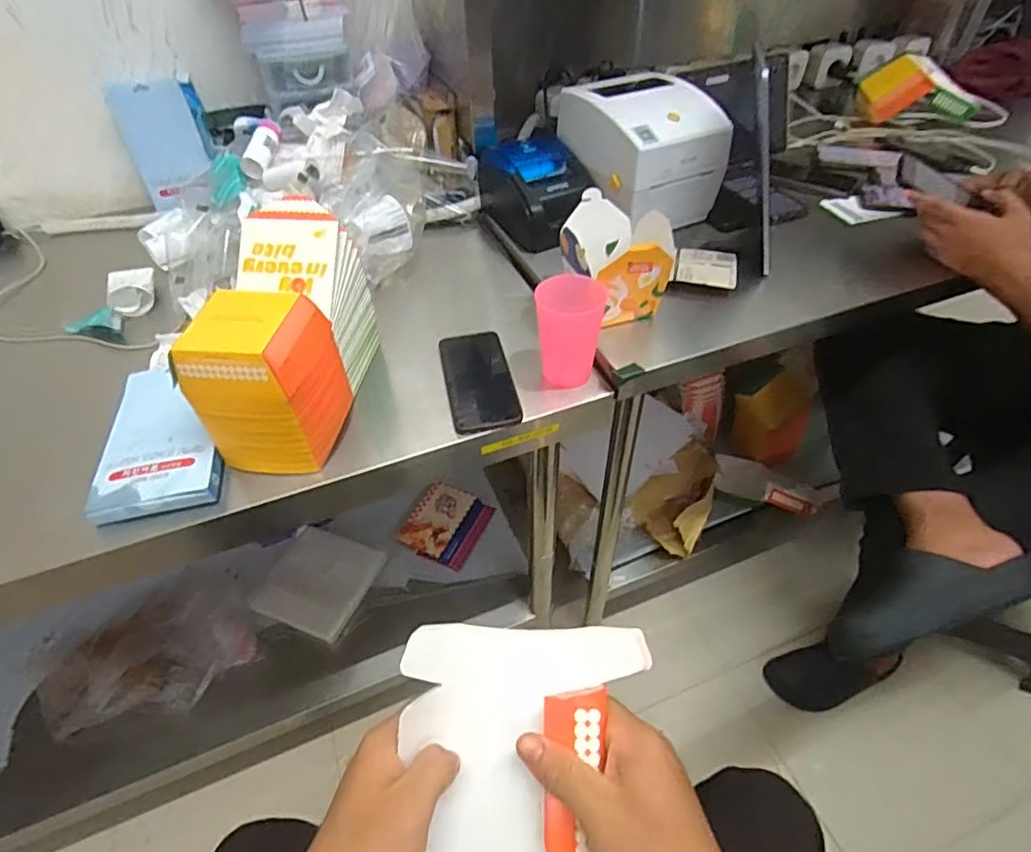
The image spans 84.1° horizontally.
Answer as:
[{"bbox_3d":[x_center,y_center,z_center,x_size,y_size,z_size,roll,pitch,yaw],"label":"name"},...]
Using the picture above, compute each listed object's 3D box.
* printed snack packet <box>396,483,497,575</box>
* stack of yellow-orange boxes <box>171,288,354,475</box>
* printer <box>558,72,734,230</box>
[{"bbox_3d":[-0.150,0.215,1.260,0.158,0.026,0.177,29,55,7],"label":"printed snack packet"},{"bbox_3d":[-0.249,-0.040,0.584,0.121,0.163,0.105,4,46,7],"label":"stack of yellow-orange boxes"},{"bbox_3d":[0.186,-0.424,0.874,0.176,0.147,0.207,-22,49,-18],"label":"printer"}]

